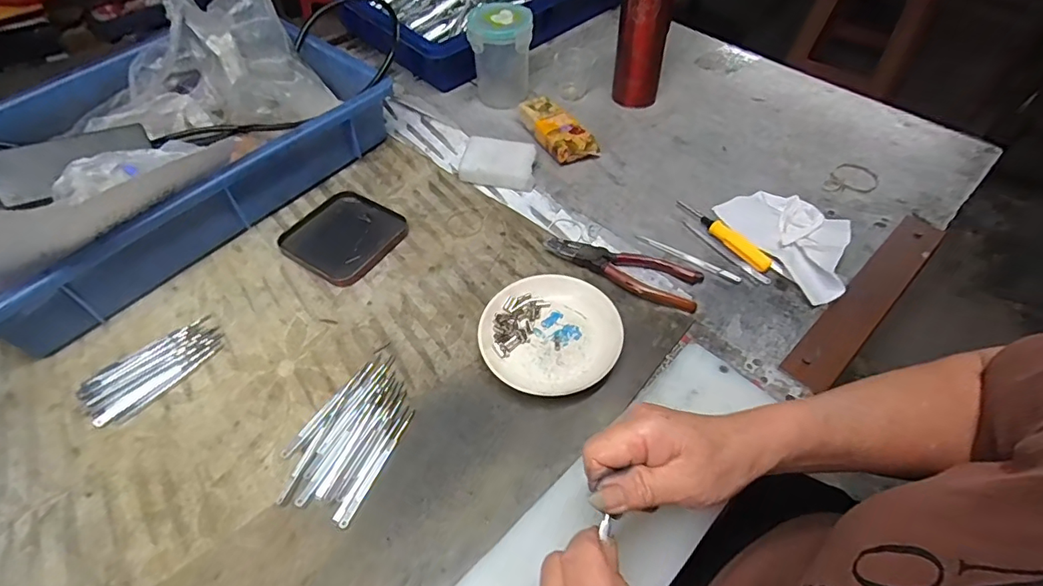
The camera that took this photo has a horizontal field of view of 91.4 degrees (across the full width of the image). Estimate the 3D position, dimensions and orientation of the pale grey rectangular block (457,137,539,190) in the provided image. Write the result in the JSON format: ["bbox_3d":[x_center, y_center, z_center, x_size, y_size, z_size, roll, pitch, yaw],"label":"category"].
[{"bbox_3d":[-0.025,-0.153,0.593,0.082,0.029,0.063,7,52,6],"label":"pale grey rectangular block"}]

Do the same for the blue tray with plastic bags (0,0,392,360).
[{"bbox_3d":[-0.387,-0.167,0.536,0.278,0.150,0.433,33,59,23],"label":"blue tray with plastic bags"}]

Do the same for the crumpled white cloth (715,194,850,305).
[{"bbox_3d":[0.278,-0.064,0.512,0.100,0.032,0.148,-25,56,-18],"label":"crumpled white cloth"}]

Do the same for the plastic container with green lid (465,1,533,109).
[{"bbox_3d":[-0.026,-0.301,0.655,0.074,0.117,0.067,1,52,1],"label":"plastic container with green lid"}]

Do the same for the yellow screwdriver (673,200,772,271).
[{"bbox_3d":[0.205,-0.063,0.521,0.018,0.015,0.118,-26,56,-19],"label":"yellow screwdriver"}]

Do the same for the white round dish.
[{"bbox_3d":[0.025,0.036,0.446,0.119,0.022,0.110,0,52,0],"label":"white round dish"}]

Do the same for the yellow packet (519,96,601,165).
[{"bbox_3d":[0.045,-0.201,0.624,0.049,0.035,0.106,-23,55,-17],"label":"yellow packet"}]

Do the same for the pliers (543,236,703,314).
[{"bbox_3d":[0.096,-0.026,0.496,0.150,0.015,0.053,18,54,14],"label":"pliers"}]

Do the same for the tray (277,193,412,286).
[{"bbox_3d":[-0.188,-0.062,0.537,0.109,0.010,0.104,26,57,20],"label":"tray"}]

